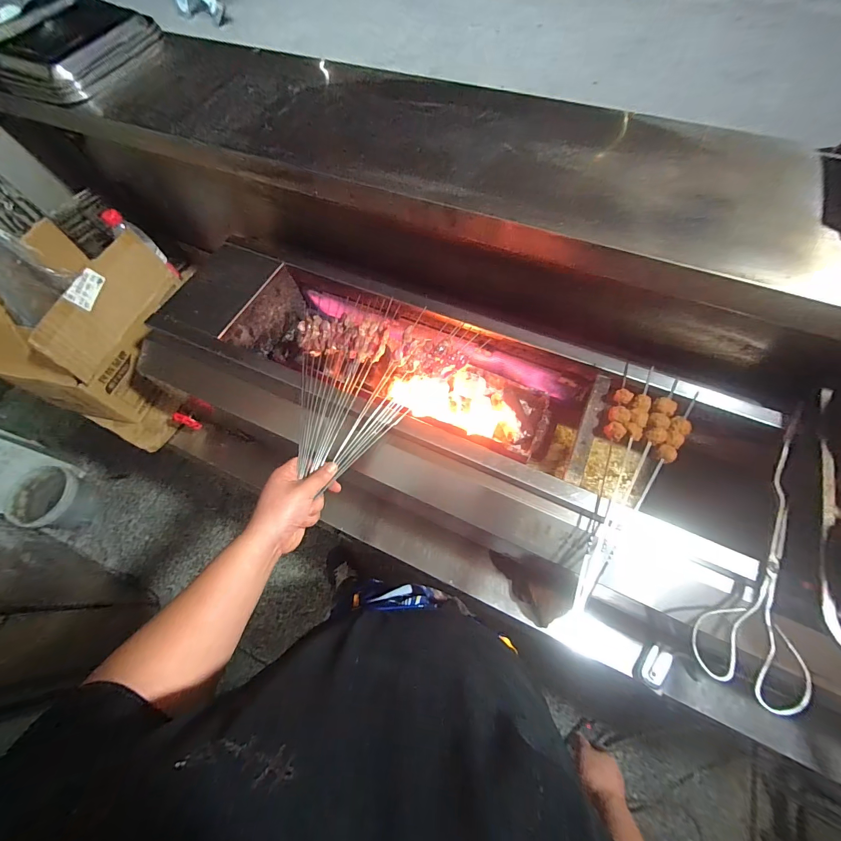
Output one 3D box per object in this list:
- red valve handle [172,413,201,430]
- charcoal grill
[{"bbox_3d":[-0.470,0.003,0.729,0.013,0.058,0.017,0,63,31],"label":"red valve handle"},{"bbox_3d":[-0.012,-0.052,0.600,0.757,0.123,0.333,22,68,13],"label":"charcoal grill"}]

